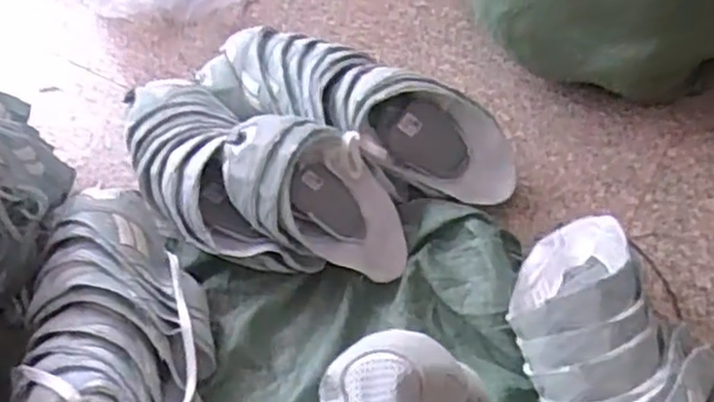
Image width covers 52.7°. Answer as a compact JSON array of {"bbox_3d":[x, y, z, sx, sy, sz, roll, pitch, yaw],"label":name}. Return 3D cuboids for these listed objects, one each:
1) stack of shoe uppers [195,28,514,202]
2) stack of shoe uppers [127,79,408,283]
[{"bbox_3d":[-0.003,-0.117,1.053,0.475,0.154,0.144,22,57,19],"label":"stack of shoe uppers"},{"bbox_3d":[-0.143,-0.033,0.964,0.435,0.149,0.219,17,55,16],"label":"stack of shoe uppers"}]

